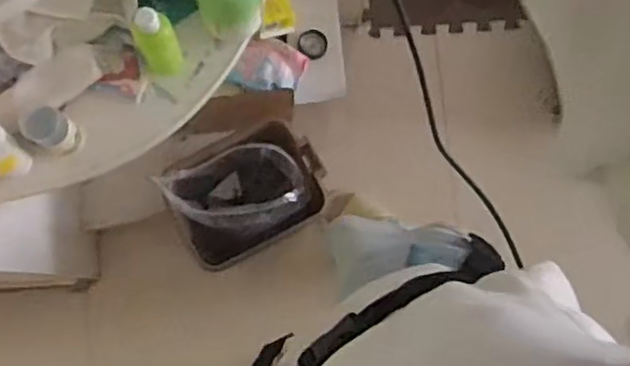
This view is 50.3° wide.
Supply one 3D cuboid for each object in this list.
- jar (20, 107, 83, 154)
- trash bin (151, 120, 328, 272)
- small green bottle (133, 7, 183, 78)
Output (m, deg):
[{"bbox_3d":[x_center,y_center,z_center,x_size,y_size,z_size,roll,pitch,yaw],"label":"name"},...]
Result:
[{"bbox_3d":[-0.334,-0.066,0.849,0.046,0.098,0.046,0,82,-3],"label":"jar"},{"bbox_3d":[-0.120,0.019,1.209,0.245,0.234,0.188,-31,84,-7],"label":"trash bin"},{"bbox_3d":[-0.197,-0.173,0.854,0.047,0.139,0.046,0,82,-3],"label":"small green bottle"}]

